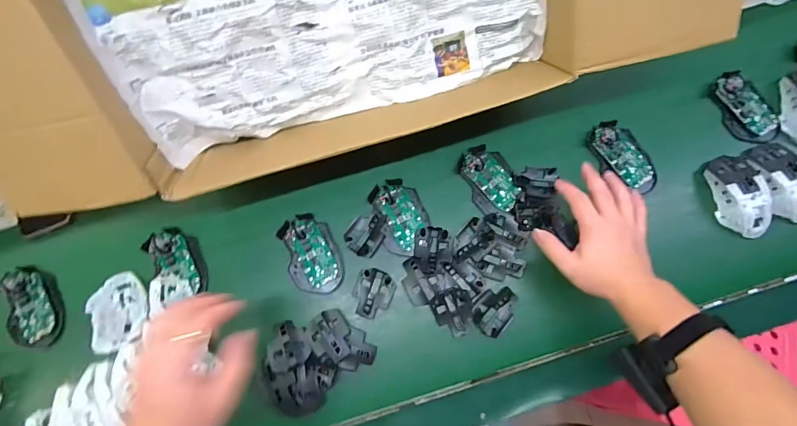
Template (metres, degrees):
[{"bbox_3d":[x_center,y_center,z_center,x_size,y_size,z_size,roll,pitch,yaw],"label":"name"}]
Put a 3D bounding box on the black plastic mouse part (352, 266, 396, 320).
[{"bbox_3d":[-0.035,0.111,0.558,0.054,0.006,0.066,18,79,5],"label":"black plastic mouse part"}]

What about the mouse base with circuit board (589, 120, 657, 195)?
[{"bbox_3d":[0.326,-0.081,0.583,0.066,0.021,0.112,-22,78,-3],"label":"mouse base with circuit board"}]

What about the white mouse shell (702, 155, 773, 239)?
[{"bbox_3d":[0.473,-0.023,0.562,0.071,0.038,0.116,-6,78,0],"label":"white mouse shell"}]

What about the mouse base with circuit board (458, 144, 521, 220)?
[{"bbox_3d":[0.135,-0.046,0.585,0.068,0.017,0.109,-25,79,-4],"label":"mouse base with circuit board"}]

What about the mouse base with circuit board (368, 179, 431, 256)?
[{"bbox_3d":[0.004,0.004,0.575,0.069,0.022,0.106,-20,78,-3],"label":"mouse base with circuit board"}]

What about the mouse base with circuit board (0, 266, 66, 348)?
[{"bbox_3d":[-0.511,0.129,0.558,0.068,0.017,0.113,-26,79,-4],"label":"mouse base with circuit board"}]

